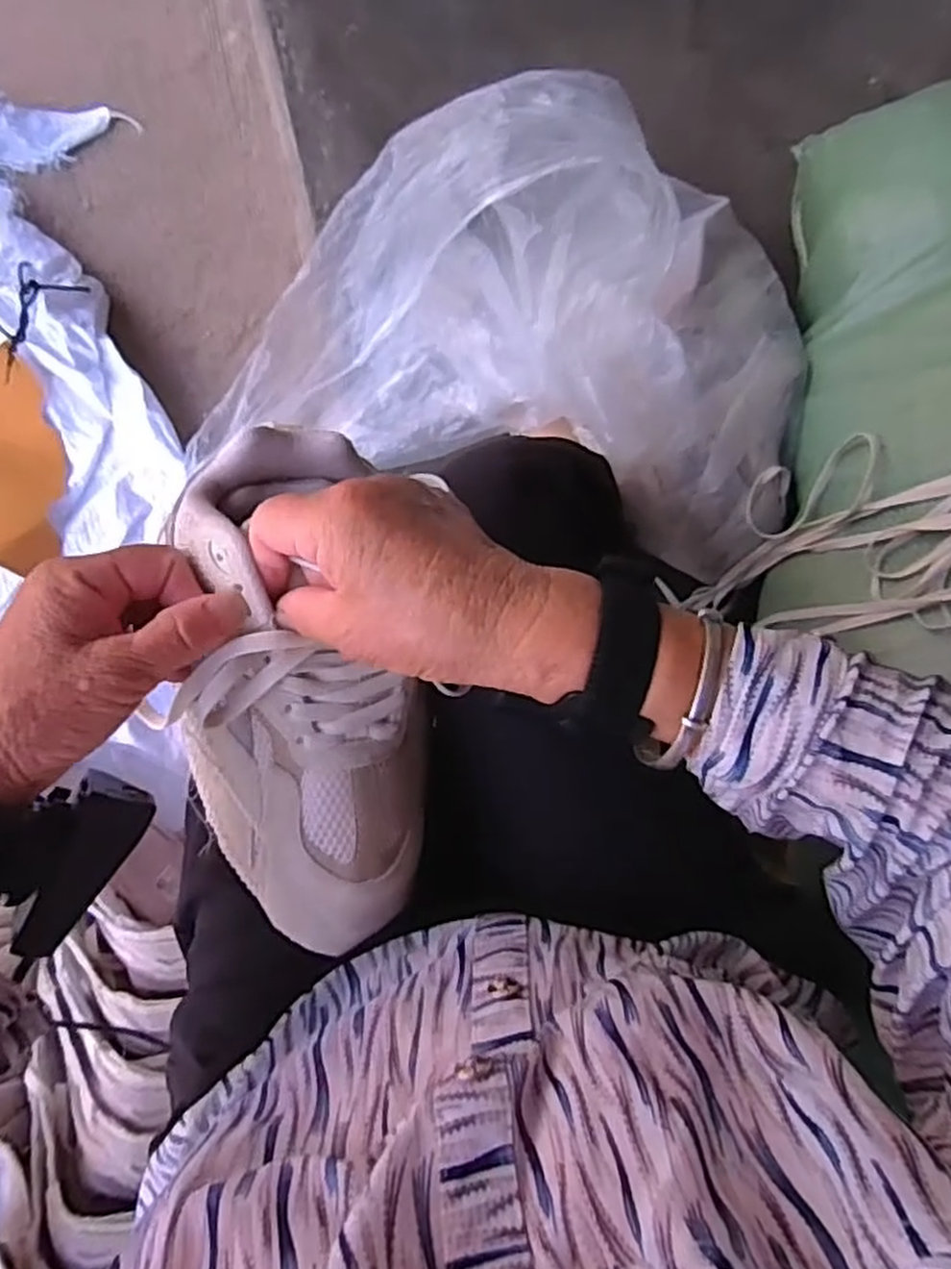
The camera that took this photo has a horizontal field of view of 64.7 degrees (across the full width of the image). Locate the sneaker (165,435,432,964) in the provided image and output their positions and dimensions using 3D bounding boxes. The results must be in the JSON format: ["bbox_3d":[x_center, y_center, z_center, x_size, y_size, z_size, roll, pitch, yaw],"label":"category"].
[{"bbox_3d":[-0.085,0.029,0.352,0.109,0.092,0.238,-10,95,-4],"label":"sneaker"}]

